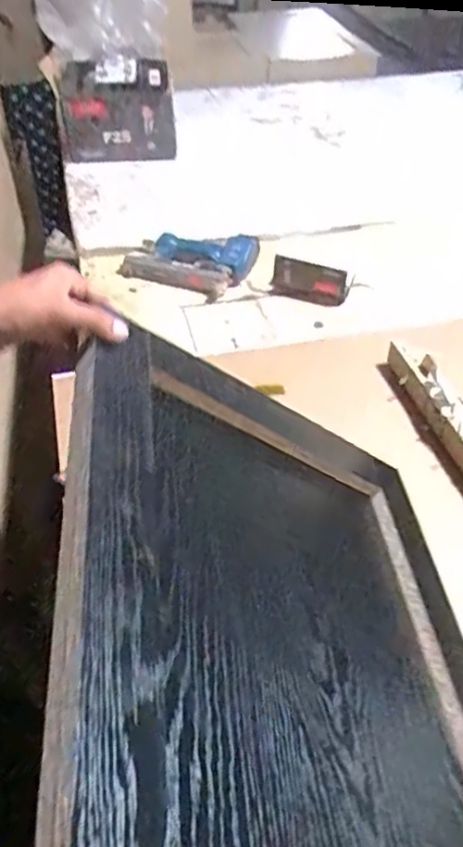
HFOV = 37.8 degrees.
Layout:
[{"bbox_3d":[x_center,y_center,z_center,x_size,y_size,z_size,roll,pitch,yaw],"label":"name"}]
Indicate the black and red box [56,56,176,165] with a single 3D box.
[{"bbox_3d":[-0.261,-0.721,1.564,0.260,0.214,0.090,-4,23,-9],"label":"black and red box"}]

